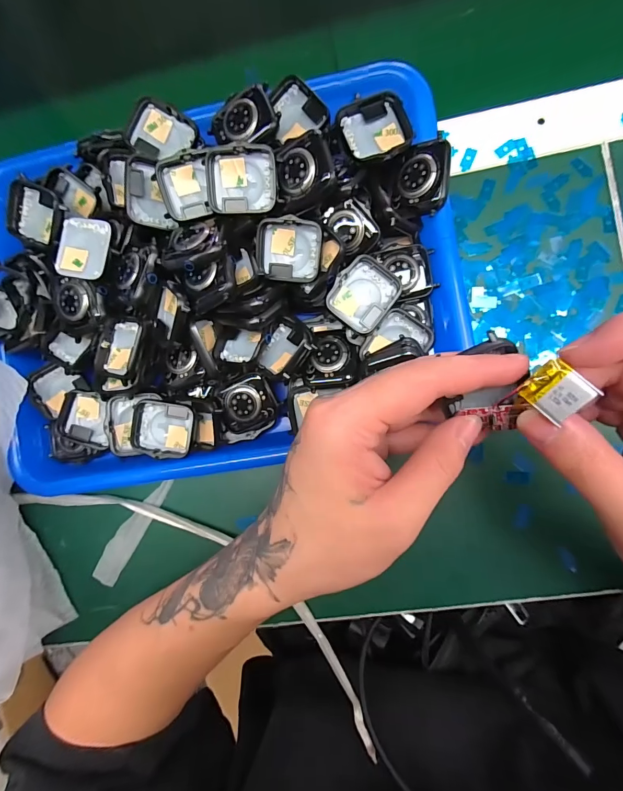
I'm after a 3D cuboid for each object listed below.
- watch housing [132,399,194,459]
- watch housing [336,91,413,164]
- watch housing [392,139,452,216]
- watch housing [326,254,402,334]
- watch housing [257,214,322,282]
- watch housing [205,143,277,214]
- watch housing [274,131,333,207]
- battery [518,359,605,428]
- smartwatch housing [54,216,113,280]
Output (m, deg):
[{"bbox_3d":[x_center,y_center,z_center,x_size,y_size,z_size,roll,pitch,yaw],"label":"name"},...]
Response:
[{"bbox_3d":[-0.102,0.024,0.257,0.041,0.014,0.038,5,89,6],"label":"watch housing"},{"bbox_3d":[0.041,-0.168,0.232,0.045,0.013,0.040,-7,88,6],"label":"watch housing"},{"bbox_3d":[0.071,-0.139,0.236,0.036,0.014,0.044,7,100,28],"label":"watch housing"},{"bbox_3d":[0.033,-0.064,0.236,0.037,0.011,0.042,38,93,6],"label":"watch housing"},{"bbox_3d":[-0.014,-0.093,0.236,0.041,0.010,0.036,8,107,10],"label":"watch housing"},{"bbox_3d":[-0.043,-0.132,0.226,0.042,0.008,0.036,0,112,2],"label":"watch housing"},{"bbox_3d":[-0.006,-0.135,0.221,0.036,0.009,0.036,-13,100,27],"label":"watch housing"},{"bbox_3d":[0.095,-0.001,0.143,0.021,0.004,0.017,41,115,8],"label":"battery"},{"bbox_3d":[-0.148,-0.095,0.239,0.031,0.006,0.039,11,90,7],"label":"smartwatch housing"}]

